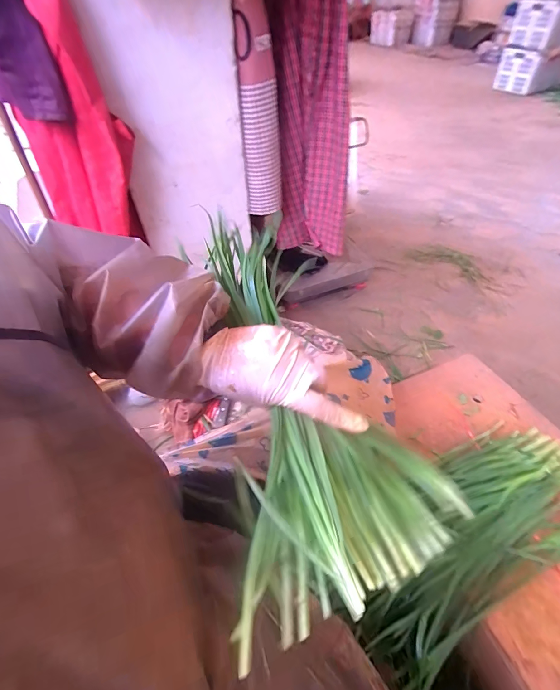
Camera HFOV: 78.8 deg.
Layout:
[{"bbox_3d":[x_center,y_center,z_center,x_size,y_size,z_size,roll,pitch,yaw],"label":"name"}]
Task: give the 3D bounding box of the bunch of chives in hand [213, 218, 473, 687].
[{"bbox_3d":[0.016,0.023,0.343,0.201,0.055,0.397,-13,63,-12],"label":"bunch of chives in hand"}]

